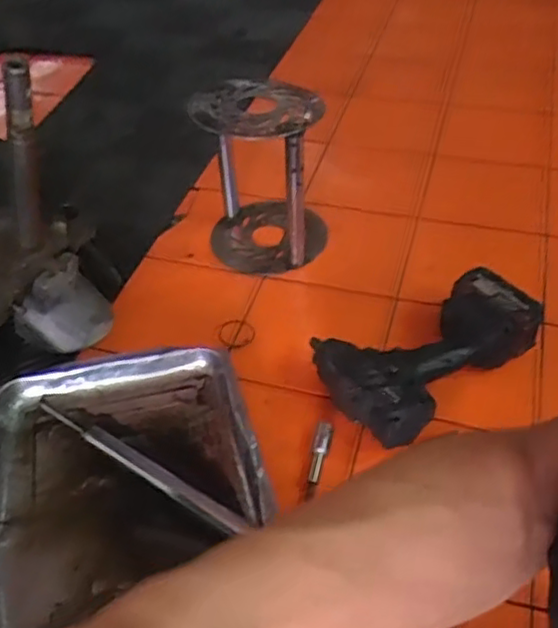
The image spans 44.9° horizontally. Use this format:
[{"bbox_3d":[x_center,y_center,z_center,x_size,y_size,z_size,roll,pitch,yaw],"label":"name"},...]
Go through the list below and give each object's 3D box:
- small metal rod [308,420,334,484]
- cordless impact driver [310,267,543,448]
[{"bbox_3d":[0.049,0.157,0.779,0.018,0.022,0.079,8,45,11],"label":"small metal rod"},{"bbox_3d":[0.178,0.039,0.853,0.287,0.086,0.178,-31,50,-25],"label":"cordless impact driver"}]

